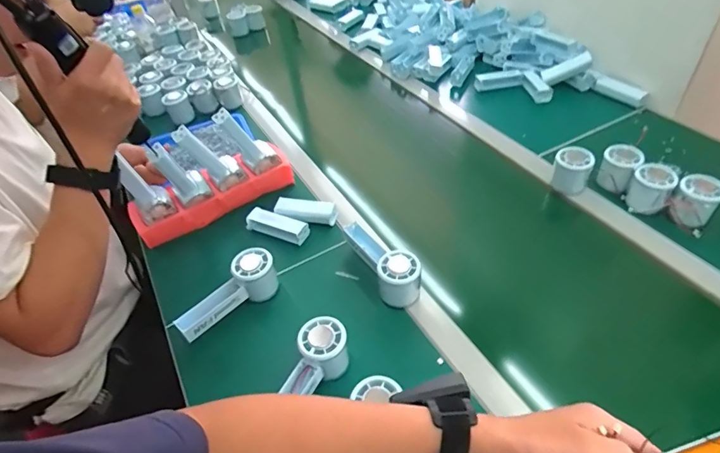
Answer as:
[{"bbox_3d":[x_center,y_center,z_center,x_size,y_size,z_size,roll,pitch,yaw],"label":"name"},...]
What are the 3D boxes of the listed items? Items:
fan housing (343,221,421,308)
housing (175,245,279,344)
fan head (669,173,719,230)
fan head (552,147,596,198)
[{"bbox_3d":[0.031,0.046,0.640,0.057,0.062,0.150,-23,46,-16],"label":"fan housing"},{"bbox_3d":[-0.180,0.098,0.630,0.147,0.061,0.051,-40,52,-14],"label":"housing"},{"bbox_3d":[0.497,-0.033,0.668,0.054,0.069,0.064,32,56,33],"label":"fan head"},{"bbox_3d":[0.349,-0.092,0.741,0.057,0.063,0.052,24,52,28],"label":"fan head"}]

